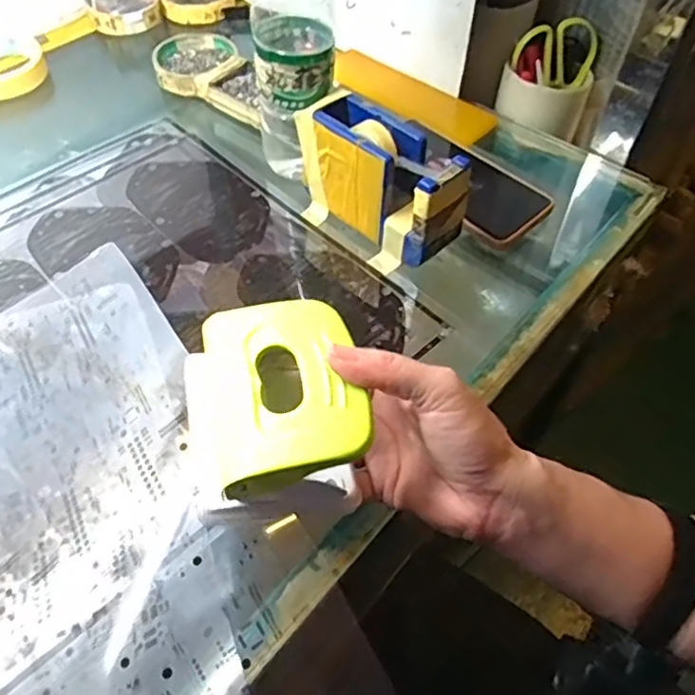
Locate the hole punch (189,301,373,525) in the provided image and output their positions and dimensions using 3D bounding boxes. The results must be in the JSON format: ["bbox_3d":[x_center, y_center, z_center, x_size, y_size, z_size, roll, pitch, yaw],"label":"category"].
[{"bbox_3d":[-0.037,0.033,0.311,0.083,0.052,0.105,-9,53,-8],"label":"hole punch"}]

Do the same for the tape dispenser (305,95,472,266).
[{"bbox_3d":[0.026,-0.126,0.480,0.046,0.085,0.134,-37,61,-26],"label":"tape dispenser"}]

